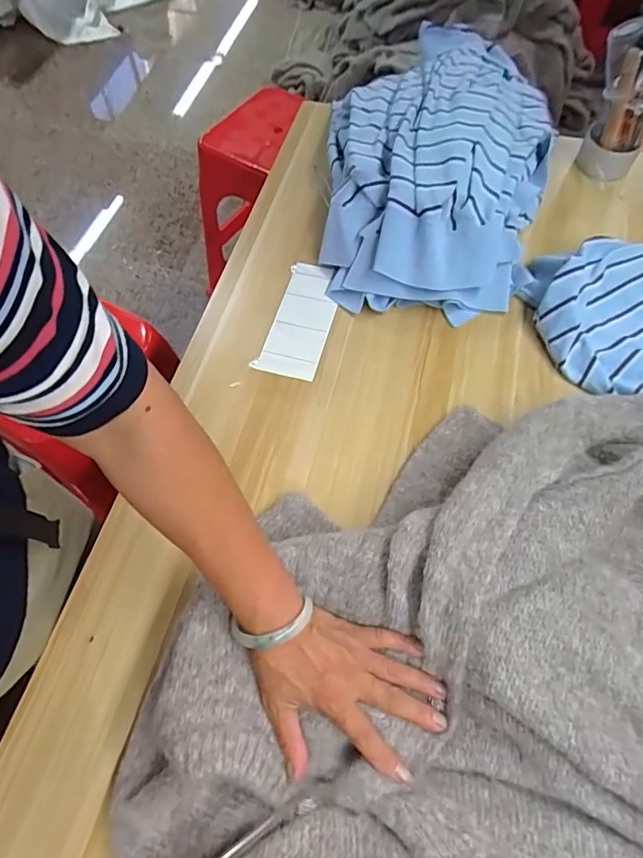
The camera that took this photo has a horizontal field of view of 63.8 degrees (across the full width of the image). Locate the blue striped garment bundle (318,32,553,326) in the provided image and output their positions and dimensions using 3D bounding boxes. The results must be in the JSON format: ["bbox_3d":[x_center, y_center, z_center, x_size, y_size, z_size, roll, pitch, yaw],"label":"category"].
[{"bbox_3d":[0.160,-0.384,0.748,0.322,0.136,0.468,8,62,6],"label":"blue striped garment bundle"}]

